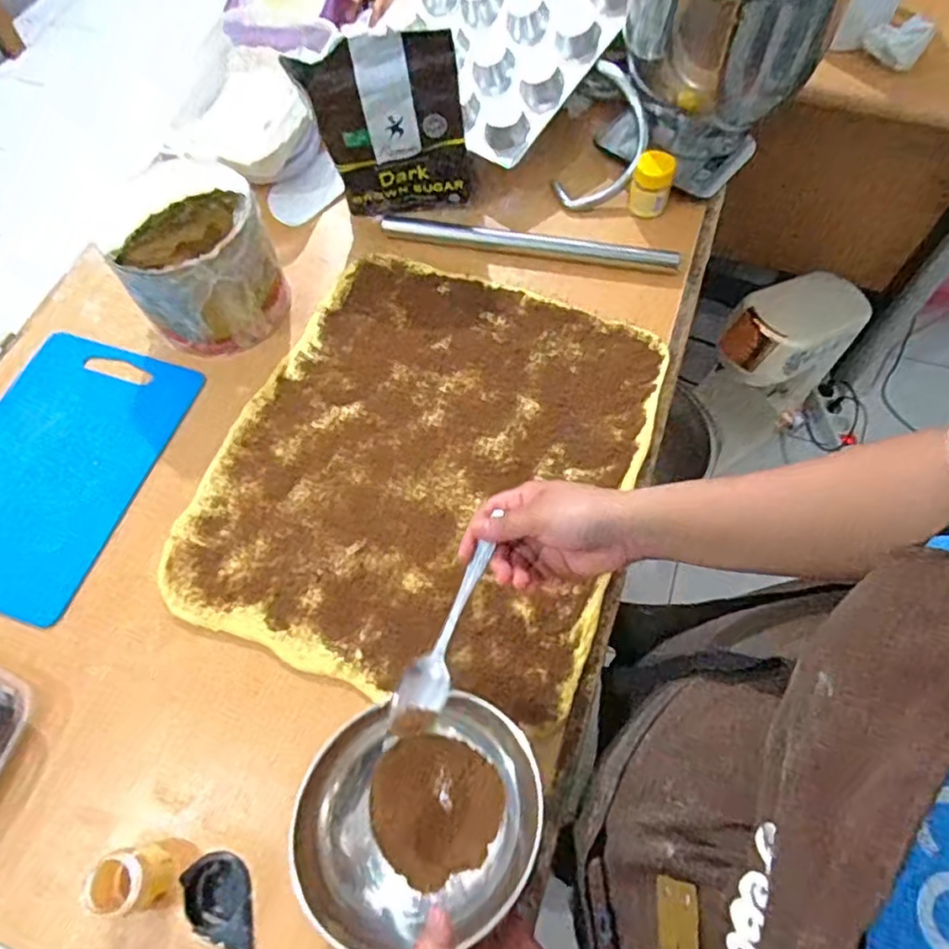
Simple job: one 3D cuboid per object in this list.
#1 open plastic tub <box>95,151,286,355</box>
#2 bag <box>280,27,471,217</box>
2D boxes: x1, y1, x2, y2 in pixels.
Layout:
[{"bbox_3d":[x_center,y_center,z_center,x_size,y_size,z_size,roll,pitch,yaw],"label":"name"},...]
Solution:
[{"bbox_3d":[-0.283,-0.217,0.674,0.152,0.144,0.120,-29,67,-13],"label":"open plastic tub"},{"bbox_3d":[-0.095,-0.374,0.714,0.175,0.197,0.037,-5,64,-2],"label":"bag"}]

